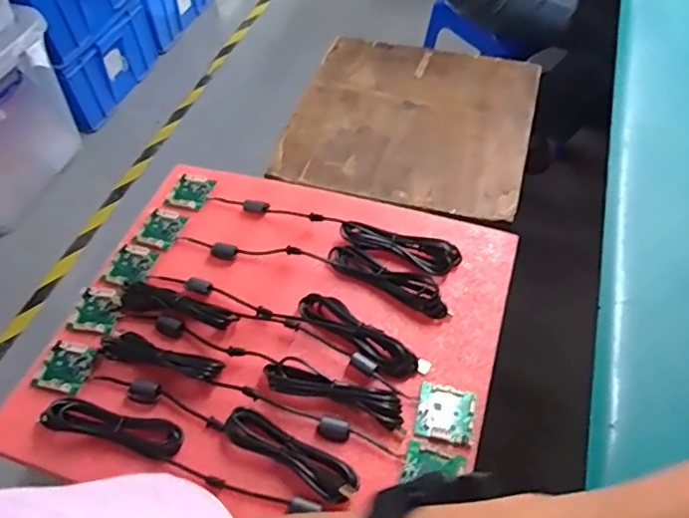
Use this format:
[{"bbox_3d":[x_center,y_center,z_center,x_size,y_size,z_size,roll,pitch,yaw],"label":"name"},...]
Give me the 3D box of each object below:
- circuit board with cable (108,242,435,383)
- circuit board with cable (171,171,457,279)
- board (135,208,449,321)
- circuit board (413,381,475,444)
[{"bbox_3d":[-0.100,0.051,0.654,0.405,0.019,0.071,16,56,14],"label":"circuit board with cable"},{"bbox_3d":[-0.051,-0.049,0.718,0.396,0.024,0.052,17,56,16],"label":"circuit board with cable"},{"bbox_3d":[-0.073,-0.006,0.692,0.405,0.028,0.059,14,55,13],"label":"board"},{"bbox_3d":[0.105,0.160,0.578,0.058,0.009,0.056,9,55,10],"label":"circuit board"}]

